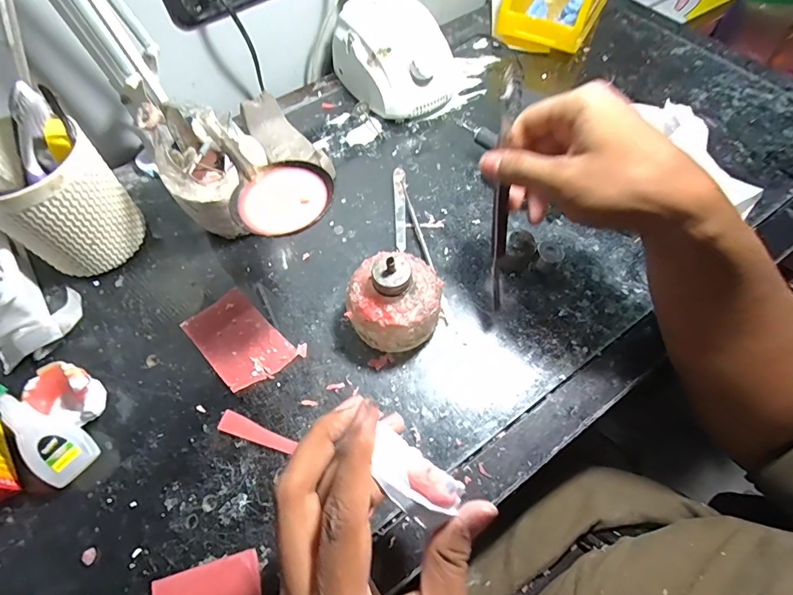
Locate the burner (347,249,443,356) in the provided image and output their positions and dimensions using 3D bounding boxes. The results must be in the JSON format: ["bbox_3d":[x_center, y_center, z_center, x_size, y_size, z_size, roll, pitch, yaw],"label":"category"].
[{"bbox_3d":[-0.002,0.000,0.332,0.071,0.072,0.066,-13,61,-7],"label":"burner"}]

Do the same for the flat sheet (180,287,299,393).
[{"bbox_3d":[-0.131,0.036,0.353,0.056,0.007,0.086,-41,68,-20],"label":"flat sheet"}]

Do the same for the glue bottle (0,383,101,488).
[{"bbox_3d":[-0.260,0.085,0.295,0.105,0.017,0.033,45,68,-4],"label":"glue bottle"}]

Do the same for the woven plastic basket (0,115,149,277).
[{"bbox_3d":[-0.296,-0.082,0.361,0.102,0.127,0.086,11,61,7],"label":"woven plastic basket"}]

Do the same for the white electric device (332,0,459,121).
[{"bbox_3d":[0.002,-0.281,0.492,0.111,0.083,0.140,-28,64,-14],"label":"white electric device"}]

